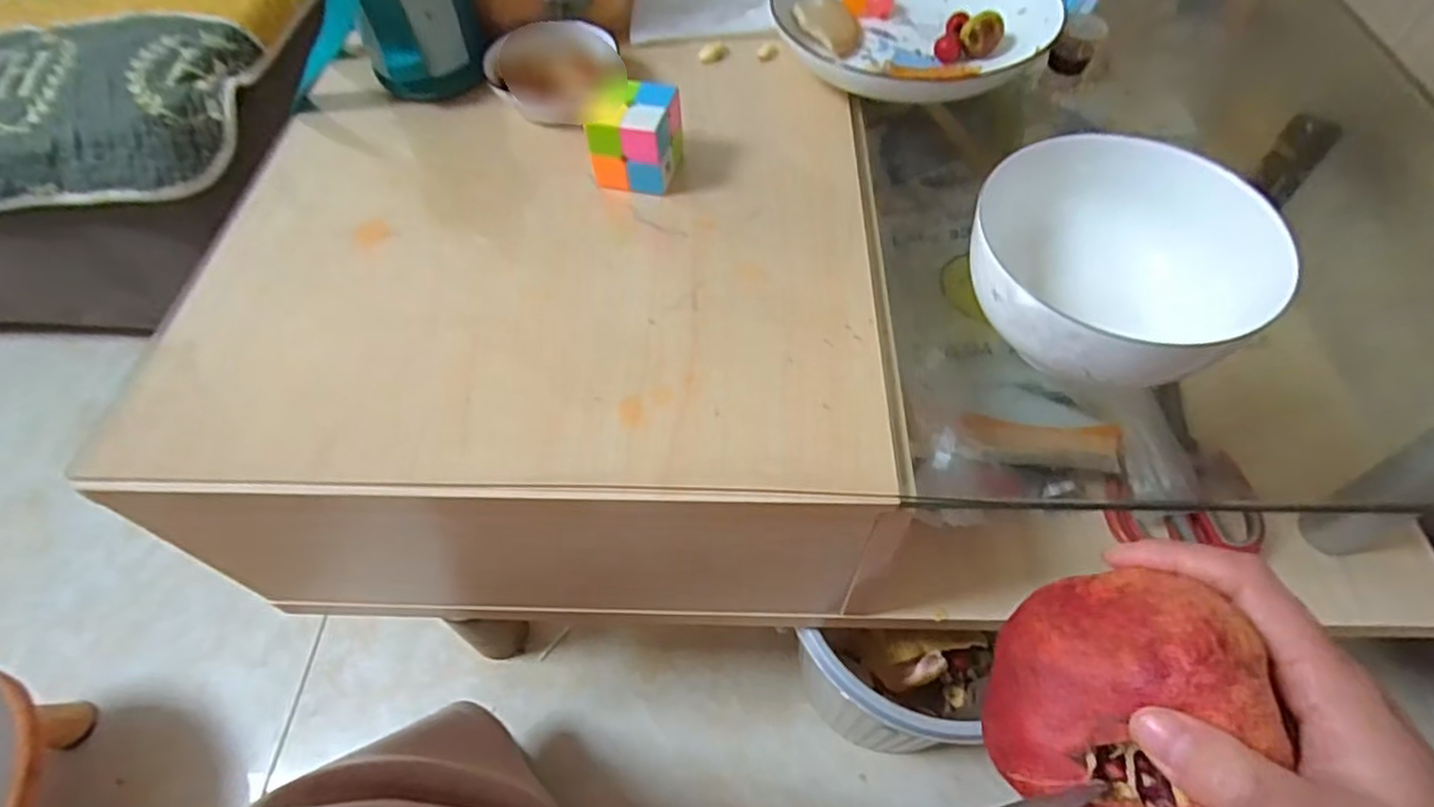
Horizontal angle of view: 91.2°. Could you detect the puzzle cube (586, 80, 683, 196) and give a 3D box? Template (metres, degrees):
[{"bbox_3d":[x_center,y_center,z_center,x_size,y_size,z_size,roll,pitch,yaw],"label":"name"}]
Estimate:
[{"bbox_3d":[-0.053,-0.177,0.466,0.052,0.048,0.054,15,58,12],"label":"puzzle cube"}]

